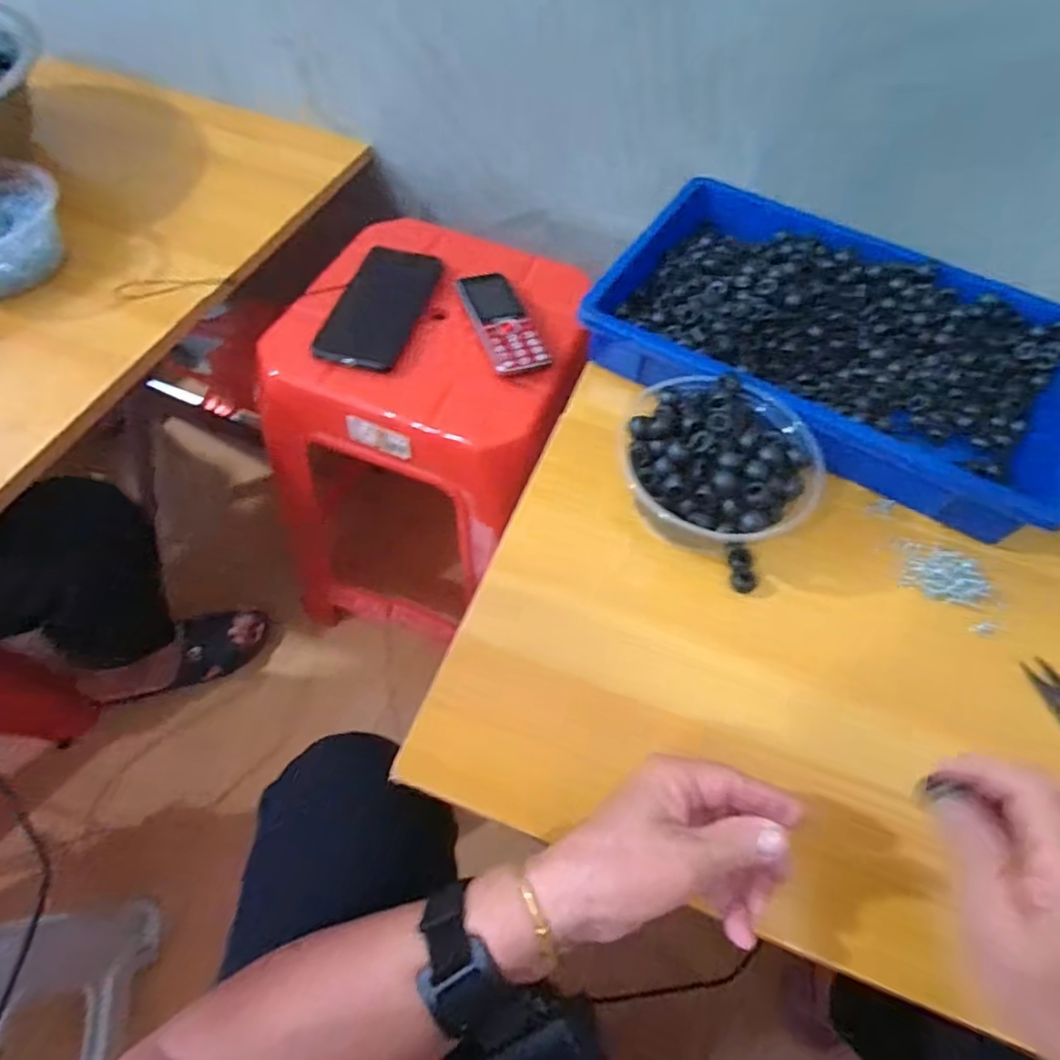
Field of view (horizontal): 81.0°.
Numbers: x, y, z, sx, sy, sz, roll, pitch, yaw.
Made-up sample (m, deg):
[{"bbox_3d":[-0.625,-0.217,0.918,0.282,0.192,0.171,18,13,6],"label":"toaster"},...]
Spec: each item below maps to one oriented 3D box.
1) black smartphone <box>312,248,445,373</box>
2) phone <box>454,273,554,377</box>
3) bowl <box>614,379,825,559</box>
[{"bbox_3d":[-0.140,-0.214,0.593,0.081,0.013,0.159,12,58,3],"label":"black smartphone"},{"bbox_3d":[-0.028,-0.199,0.585,0.052,0.007,0.137,-17,61,-14],"label":"phone"},{"bbox_3d":[0.125,-0.041,0.435,0.128,0.073,0.125,6,58,-1],"label":"bowl"}]

